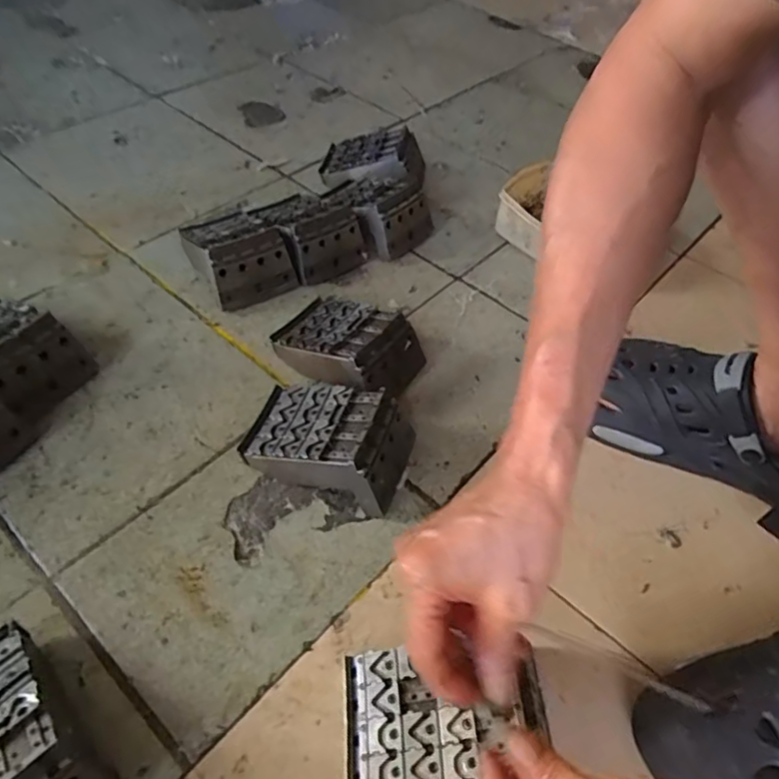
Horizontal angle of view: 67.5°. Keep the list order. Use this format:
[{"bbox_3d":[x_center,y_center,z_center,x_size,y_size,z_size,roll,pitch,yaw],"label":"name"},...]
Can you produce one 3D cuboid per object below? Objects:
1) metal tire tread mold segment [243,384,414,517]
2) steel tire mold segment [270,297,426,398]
[{"bbox_3d":[-0.051,0.037,0.502,0.137,0.065,0.091,19,51,9],"label":"metal tire tread mold segment"},{"bbox_3d":[-0.042,-0.047,0.572,0.140,0.064,0.090,31,54,18],"label":"steel tire mold segment"}]

